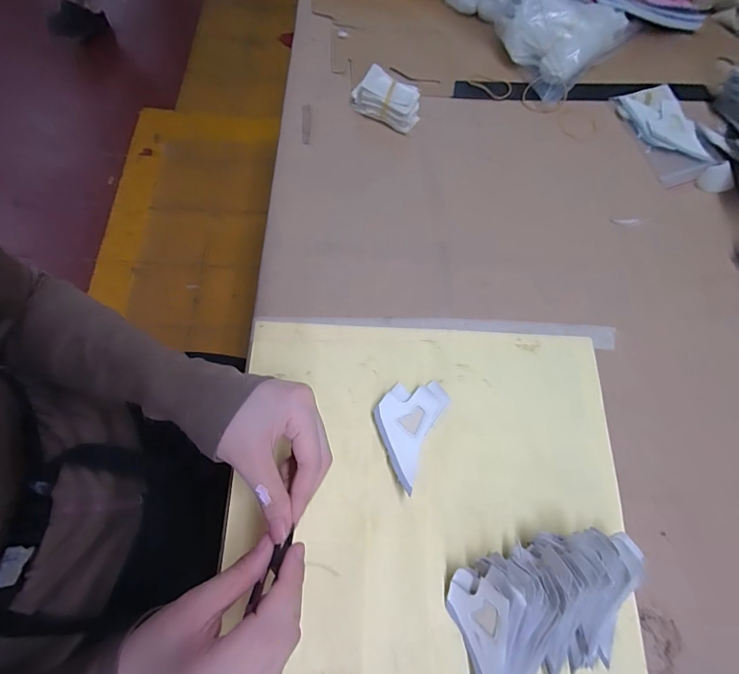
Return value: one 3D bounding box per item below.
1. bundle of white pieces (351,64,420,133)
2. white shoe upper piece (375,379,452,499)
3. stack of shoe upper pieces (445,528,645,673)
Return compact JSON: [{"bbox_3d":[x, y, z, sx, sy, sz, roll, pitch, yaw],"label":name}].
[{"bbox_3d":[0.020,-0.264,0.447,0.073,0.036,0.036,32,72,9],"label":"bundle of white pieces"},{"bbox_3d":[0.030,0.074,0.342,0.052,0.015,0.088,29,71,7],"label":"white shoe upper piece"},{"bbox_3d":[0.126,0.192,0.281,0.143,0.049,0.093,-17,72,-9],"label":"stack of shoe upper pieces"}]

